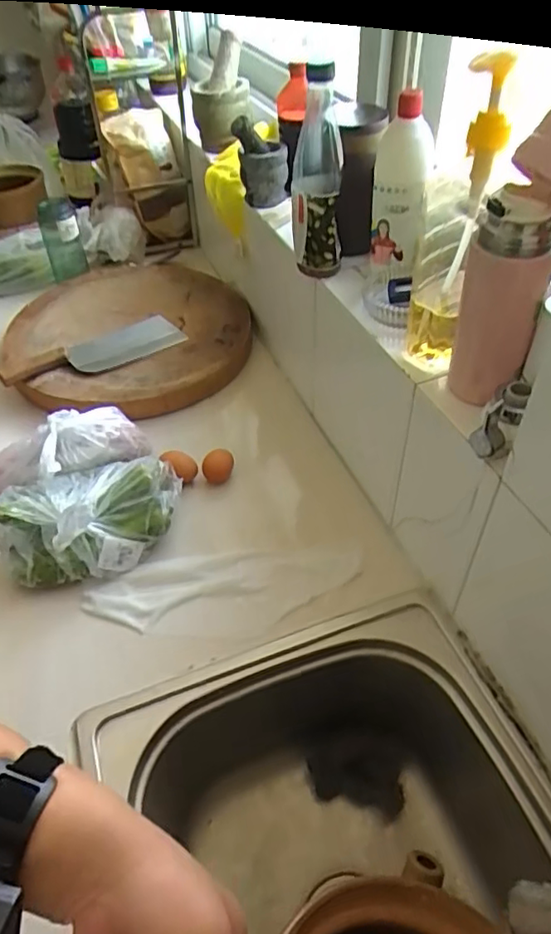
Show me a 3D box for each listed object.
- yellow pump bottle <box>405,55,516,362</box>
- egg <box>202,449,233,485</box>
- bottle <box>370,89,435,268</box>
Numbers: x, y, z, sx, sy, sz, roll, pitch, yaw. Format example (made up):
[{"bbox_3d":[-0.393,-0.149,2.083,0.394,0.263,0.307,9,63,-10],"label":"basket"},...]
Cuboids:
[{"bbox_3d":[0.166,-0.212,0.553,0.057,0.233,0.073,-18,48,-14],"label":"yellow pump bottle"},{"bbox_3d":[-0.079,0.001,0.813,0.039,0.040,0.035,-2,46,0],"label":"egg"},{"bbox_3d":[0.141,-0.314,0.662,0.055,0.163,0.049,10,47,12],"label":"bottle"}]

